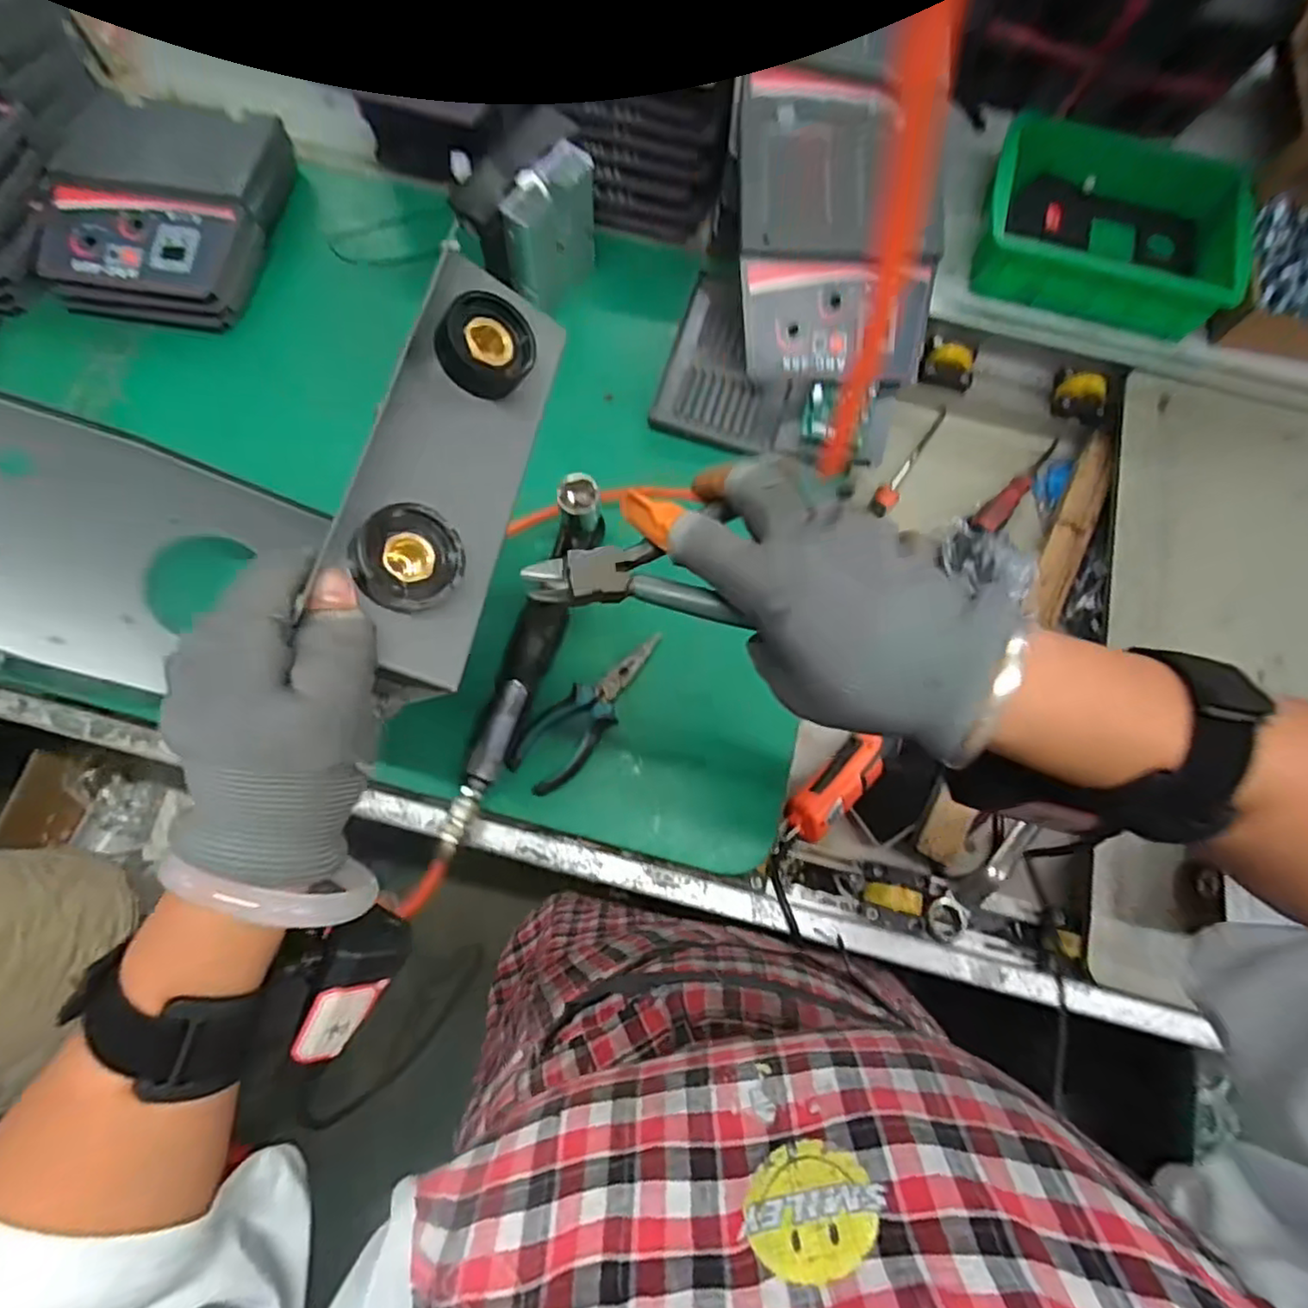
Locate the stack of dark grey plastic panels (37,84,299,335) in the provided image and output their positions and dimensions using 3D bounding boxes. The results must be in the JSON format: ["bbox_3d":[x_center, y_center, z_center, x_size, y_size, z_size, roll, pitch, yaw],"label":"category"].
[{"bbox_3d":[-0.482,-0.435,0.673,0.193,0.057,0.231,5,74,-1],"label":"stack of dark grey plastic panels"}]

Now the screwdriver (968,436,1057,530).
[{"bbox_3d":[0.394,-0.181,0.729,0.025,0.028,0.182,44,62,10],"label":"screwdriver"}]

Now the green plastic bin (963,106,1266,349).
[{"bbox_3d":[0.463,-0.432,0.694,0.255,0.085,0.168,21,75,4],"label":"green plastic bin"}]

